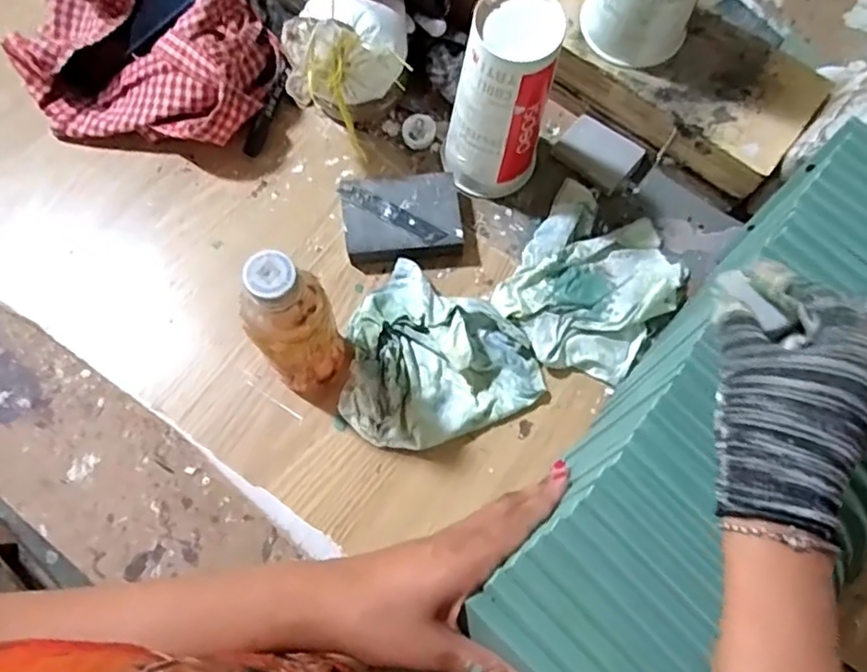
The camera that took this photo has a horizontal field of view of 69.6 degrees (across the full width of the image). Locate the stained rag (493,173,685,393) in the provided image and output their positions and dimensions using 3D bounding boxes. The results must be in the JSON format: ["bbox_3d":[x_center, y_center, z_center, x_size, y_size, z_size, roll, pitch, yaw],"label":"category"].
[{"bbox_3d":[0.132,-0.044,0.512,0.125,0.028,0.151,32,77,7],"label":"stained rag"}]

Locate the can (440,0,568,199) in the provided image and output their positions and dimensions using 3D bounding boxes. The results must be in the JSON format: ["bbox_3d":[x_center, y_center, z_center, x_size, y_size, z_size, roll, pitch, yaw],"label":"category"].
[{"bbox_3d":[0.052,-0.179,0.484,0.073,0.159,0.072,0,75,-1],"label":"can"}]

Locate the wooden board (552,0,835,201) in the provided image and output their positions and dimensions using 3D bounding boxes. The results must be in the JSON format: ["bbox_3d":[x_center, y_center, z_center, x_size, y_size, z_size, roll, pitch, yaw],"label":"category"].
[{"bbox_3d":[0.176,-0.242,0.544,0.294,0.067,0.110,38,78,8],"label":"wooden board"}]

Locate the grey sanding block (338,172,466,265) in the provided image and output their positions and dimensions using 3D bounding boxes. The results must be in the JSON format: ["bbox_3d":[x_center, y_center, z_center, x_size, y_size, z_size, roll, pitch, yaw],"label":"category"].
[{"bbox_3d":[-0.027,-0.101,0.523,0.095,0.031,0.071,-8,75,-3],"label":"grey sanding block"}]

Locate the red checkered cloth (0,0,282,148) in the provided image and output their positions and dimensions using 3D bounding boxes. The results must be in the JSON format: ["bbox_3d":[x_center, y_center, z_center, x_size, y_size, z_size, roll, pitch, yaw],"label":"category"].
[{"bbox_3d":[-0.244,-0.282,0.553,0.226,0.059,0.237,17,76,3],"label":"red checkered cloth"}]

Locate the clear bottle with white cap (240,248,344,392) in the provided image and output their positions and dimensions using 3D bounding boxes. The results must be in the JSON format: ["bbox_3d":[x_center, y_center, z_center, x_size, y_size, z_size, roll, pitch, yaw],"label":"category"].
[{"bbox_3d":[-0.092,-0.002,0.420,0.054,0.171,0.047,-27,77,-8],"label":"clear bottle with white cap"}]

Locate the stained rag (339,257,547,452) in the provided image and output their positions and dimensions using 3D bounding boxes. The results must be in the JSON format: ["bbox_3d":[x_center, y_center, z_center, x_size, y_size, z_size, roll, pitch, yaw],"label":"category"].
[{"bbox_3d":[-0.003,0.024,0.482,0.146,0.036,0.136,41,78,9],"label":"stained rag"}]

